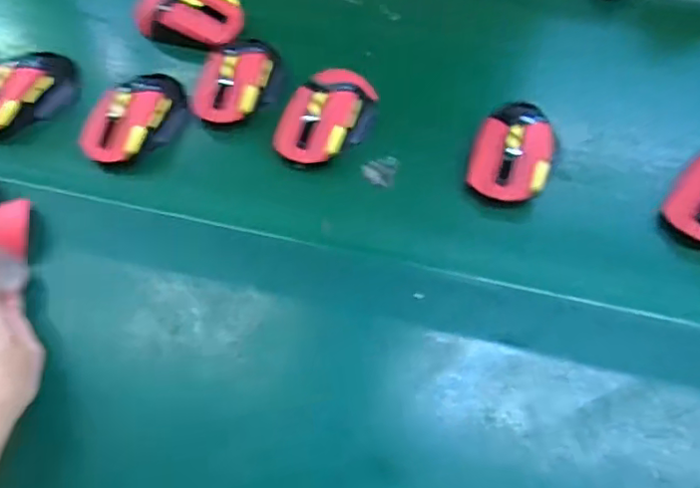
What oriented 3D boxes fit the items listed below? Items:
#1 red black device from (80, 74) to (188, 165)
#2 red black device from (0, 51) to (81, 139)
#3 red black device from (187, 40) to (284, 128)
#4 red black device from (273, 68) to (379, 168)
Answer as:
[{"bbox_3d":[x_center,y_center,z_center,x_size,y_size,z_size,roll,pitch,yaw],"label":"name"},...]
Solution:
[{"bbox_3d":[-0.201,-0.126,0.564,0.058,0.035,0.120,20,62,12],"label":"red black device"},{"bbox_3d":[-0.322,-0.148,0.582,0.111,0.040,0.059,-39,66,-20],"label":"red black device"},{"bbox_3d":[-0.109,-0.159,0.578,0.078,0.033,0.090,4,60,4],"label":"red black device"},{"bbox_3d":[-0.026,-0.118,0.552,0.079,0.038,0.110,24,63,14],"label":"red black device"}]

